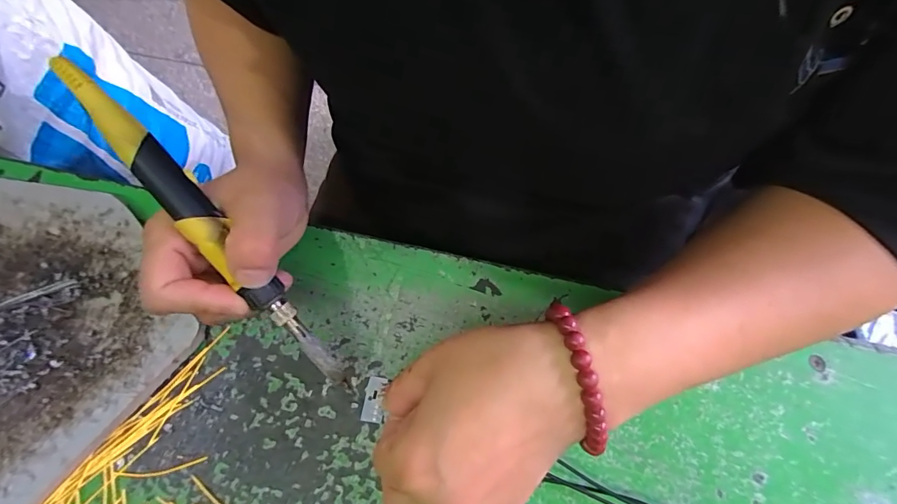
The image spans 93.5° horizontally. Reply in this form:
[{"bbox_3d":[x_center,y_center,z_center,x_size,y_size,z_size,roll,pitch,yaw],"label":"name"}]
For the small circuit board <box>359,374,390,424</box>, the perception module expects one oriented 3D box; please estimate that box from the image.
[{"bbox_3d":[-0.044,0.086,0.248,0.012,0.004,0.025,4,68,2],"label":"small circuit board"}]

